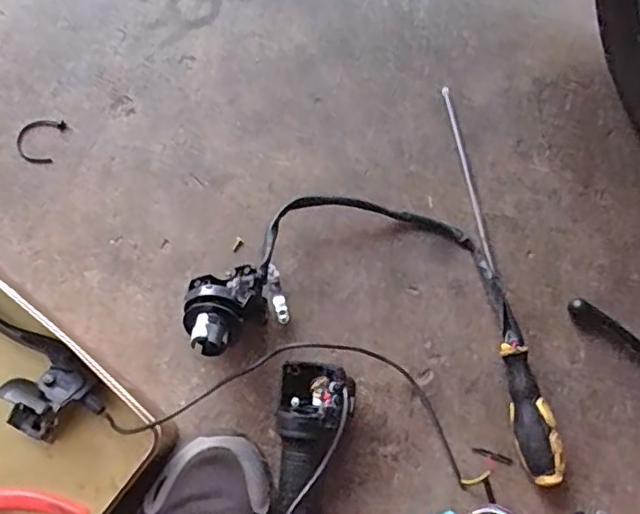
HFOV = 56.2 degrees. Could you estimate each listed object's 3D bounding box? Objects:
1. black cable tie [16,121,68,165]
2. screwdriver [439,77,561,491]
[{"bbox_3d":[-0.252,-0.106,0.539,0.038,0.004,0.044,18,80,3],"label":"black cable tie"},{"bbox_3d":[0.143,0.012,0.497,0.029,0.029,0.335,-11,80,-3],"label":"screwdriver"}]

